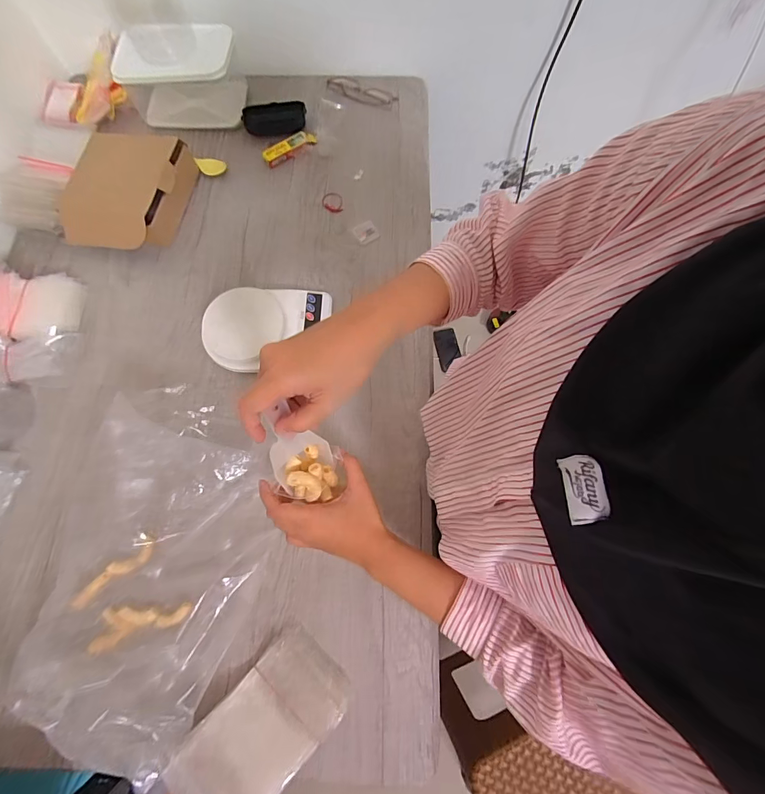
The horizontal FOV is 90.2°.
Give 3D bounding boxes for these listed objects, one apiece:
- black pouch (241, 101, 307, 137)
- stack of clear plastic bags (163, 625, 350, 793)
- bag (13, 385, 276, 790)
[{"bbox_3d":[-0.189,-0.486,0.670,0.106,0.018,0.067,-8,73,-1],"label":"black pouch"},{"bbox_3d":[-0.126,0.355,0.408,0.104,0.021,0.178,44,63,10],"label":"stack of clear plastic bags"},{"bbox_3d":[-0.258,0.181,0.449,0.229,0.072,0.406,10,74,4],"label":"bag"}]

